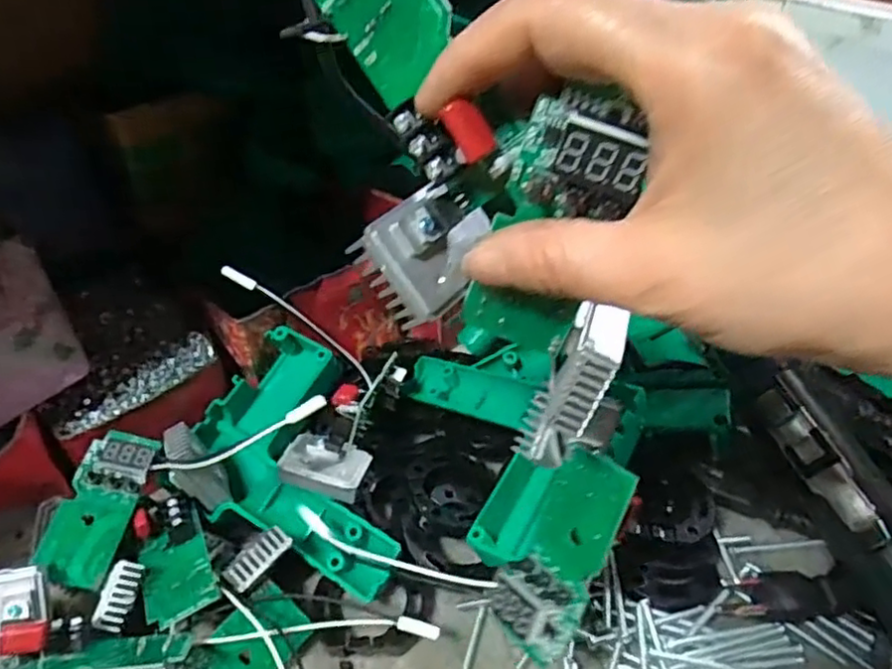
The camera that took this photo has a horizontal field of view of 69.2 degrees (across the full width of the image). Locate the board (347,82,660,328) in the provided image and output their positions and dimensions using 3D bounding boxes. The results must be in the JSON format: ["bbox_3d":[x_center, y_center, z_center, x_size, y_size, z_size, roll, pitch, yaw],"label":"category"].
[{"bbox_3d":[0.010,-0.042,0.177,0.082,0.044,0.033,-28,33,27],"label":"board"}]

